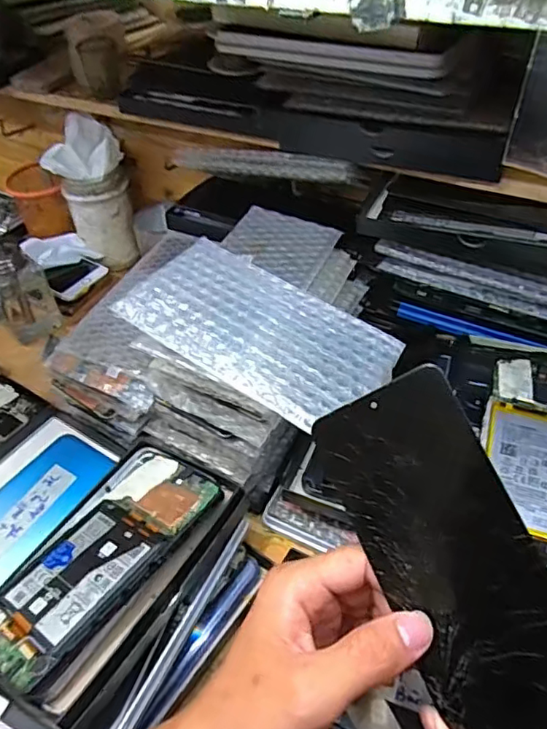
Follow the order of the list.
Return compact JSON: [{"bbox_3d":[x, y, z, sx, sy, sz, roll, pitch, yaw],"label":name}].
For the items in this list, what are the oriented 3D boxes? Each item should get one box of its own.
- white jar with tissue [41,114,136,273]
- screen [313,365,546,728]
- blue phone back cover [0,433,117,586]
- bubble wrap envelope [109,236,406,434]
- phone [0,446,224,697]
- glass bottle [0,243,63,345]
[{"bbox_3d":[-0.207,-0.196,0.651,0.076,0.153,0.071,-1,44,1],"label":"white jar with tissue"},{"bbox_3d":[0.080,0.086,0.259,0.072,0.004,0.158,-30,75,18],"label":"screen"},{"bbox_3d":[-0.197,0.118,0.420,0.066,0.008,0.164,23,49,16],"label":"blue phone back cover"},{"bbox_3d":[-0.008,-0.024,0.368,0.168,0.006,0.098,31,53,15],"label":"bubble wrap envelope"},{"bbox_3d":[-0.113,0.122,0.360,0.083,0.010,0.164,17,45,33],"label":"phone"},{"bbox_3d":[-0.273,-0.077,0.602,0.061,0.109,0.047,-24,48,-21],"label":"glass bottle"}]

